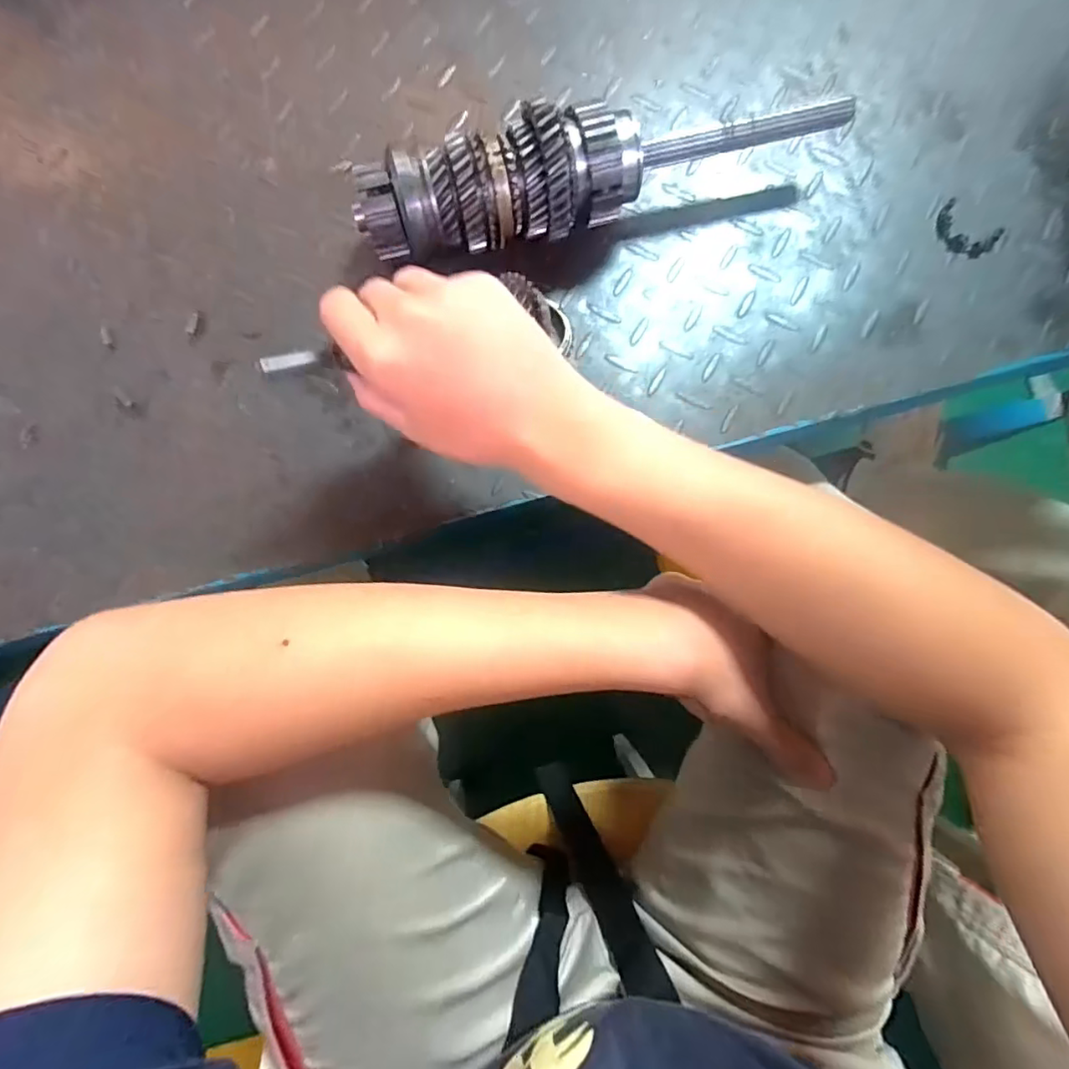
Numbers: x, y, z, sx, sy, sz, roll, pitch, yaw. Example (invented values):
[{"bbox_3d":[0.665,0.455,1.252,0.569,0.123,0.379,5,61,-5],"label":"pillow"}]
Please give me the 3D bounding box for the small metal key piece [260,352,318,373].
[{"bbox_3d":[-0.119,-0.084,0.278,0.028,0.005,0.006,-32,82,-42],"label":"small metal key piece"}]

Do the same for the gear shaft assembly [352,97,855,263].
[{"bbox_3d":[0.047,-0.235,0.379,0.327,0.073,0.058,-13,82,-4],"label":"gear shaft assembly"}]

